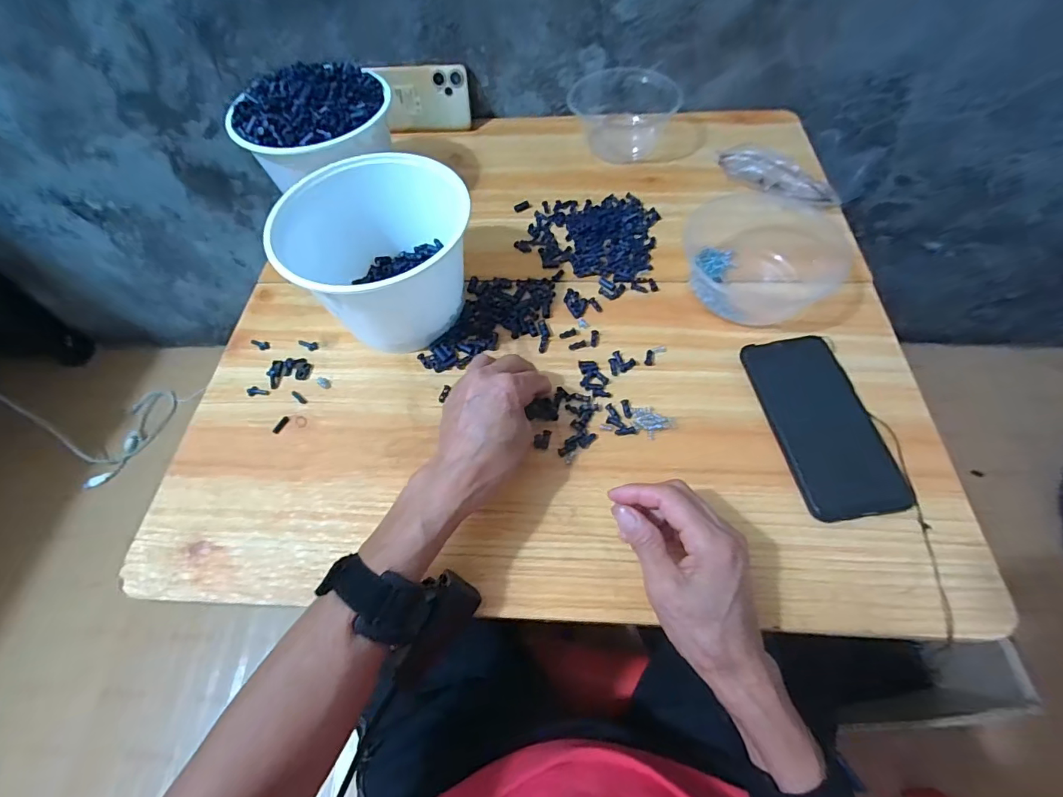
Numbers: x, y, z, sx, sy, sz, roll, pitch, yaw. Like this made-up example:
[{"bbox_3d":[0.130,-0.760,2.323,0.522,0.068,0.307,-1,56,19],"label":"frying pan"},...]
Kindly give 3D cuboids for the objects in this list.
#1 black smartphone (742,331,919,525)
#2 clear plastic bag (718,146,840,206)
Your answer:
[{"bbox_3d":[0.242,0.018,0.393,0.081,0.012,0.161,-8,59,-2],"label":"black smartphone"},{"bbox_3d":[0.281,-0.254,0.538,0.134,0.028,0.024,35,67,21],"label":"clear plastic bag"}]

